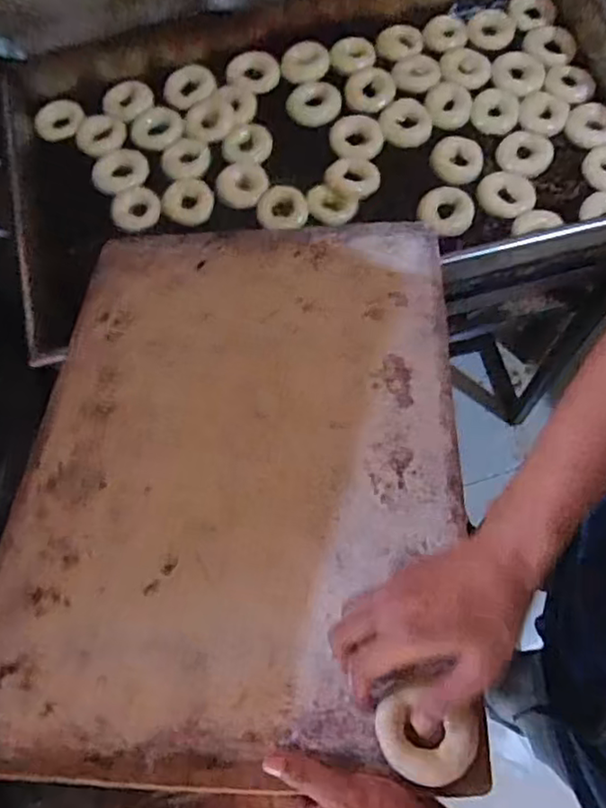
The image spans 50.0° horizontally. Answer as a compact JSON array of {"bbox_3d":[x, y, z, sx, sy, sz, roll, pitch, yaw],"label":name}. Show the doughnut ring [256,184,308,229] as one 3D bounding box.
[{"bbox_3d":[-0.030,-0.267,0.888,0.070,0.016,0.065,0,69,1],"label":"doughnut ring"}]

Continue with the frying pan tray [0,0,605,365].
[{"bbox_3d":[0.023,-0.357,0.882,0.937,0.137,0.490,-13,70,-4],"label":"frying pan tray"}]

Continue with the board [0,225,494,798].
[{"bbox_3d":[-0.062,0.030,0.643,0.413,0.014,0.587,-1,54,6],"label":"board"}]

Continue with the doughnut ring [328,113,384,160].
[{"bbox_3d":[0.075,-0.374,0.910,0.075,0.016,0.070,0,69,1],"label":"doughnut ring"}]

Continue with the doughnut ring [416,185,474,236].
[{"bbox_3d":[0.190,-0.256,0.875,0.074,0.032,0.068,0,69,1],"label":"doughnut ring"}]

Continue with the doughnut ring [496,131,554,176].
[{"bbox_3d":[0.310,-0.350,0.905,0.073,0.013,0.074,0,69,1],"label":"doughnut ring"}]

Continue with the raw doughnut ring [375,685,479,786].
[{"bbox_3d":[0.087,0.239,0.467,0.067,0.015,0.057,25,77,7],"label":"raw doughnut ring"}]

